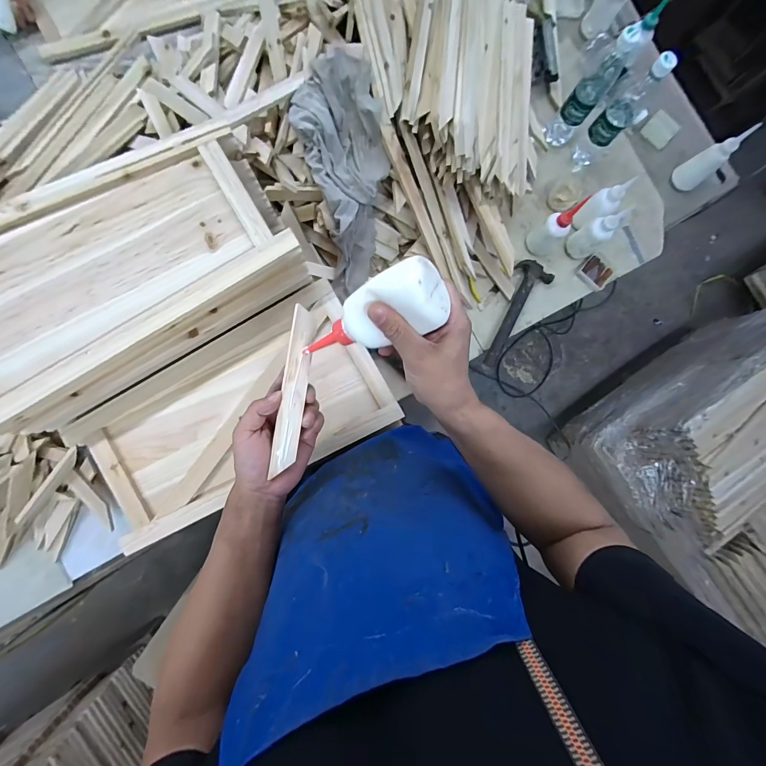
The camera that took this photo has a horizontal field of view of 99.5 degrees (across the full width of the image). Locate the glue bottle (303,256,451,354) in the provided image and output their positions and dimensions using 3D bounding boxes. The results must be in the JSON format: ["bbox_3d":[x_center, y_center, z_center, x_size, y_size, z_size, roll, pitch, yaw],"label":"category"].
[{"bbox_3d":[-0.018,-0.060,0.325,0.164,0.042,0.058,-20,88,35],"label":"glue bottle"}]

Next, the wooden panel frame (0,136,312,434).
[{"bbox_3d":[-0.362,-0.150,0.472,0.446,0.119,0.245,-31,90,-6],"label":"wooden panel frame"}]

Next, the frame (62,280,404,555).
[{"bbox_3d":[-0.220,0.049,0.504,0.436,0.030,0.249,-30,90,-6],"label":"frame"}]

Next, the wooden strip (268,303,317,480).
[{"bbox_3d":[-0.102,0.008,0.374,0.027,0.004,0.186,9,89,-25],"label":"wooden strip"}]

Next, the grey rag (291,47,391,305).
[{"bbox_3d":[-0.075,-0.402,0.626,0.168,0.067,0.373,-5,111,-5],"label":"grey rag"}]

